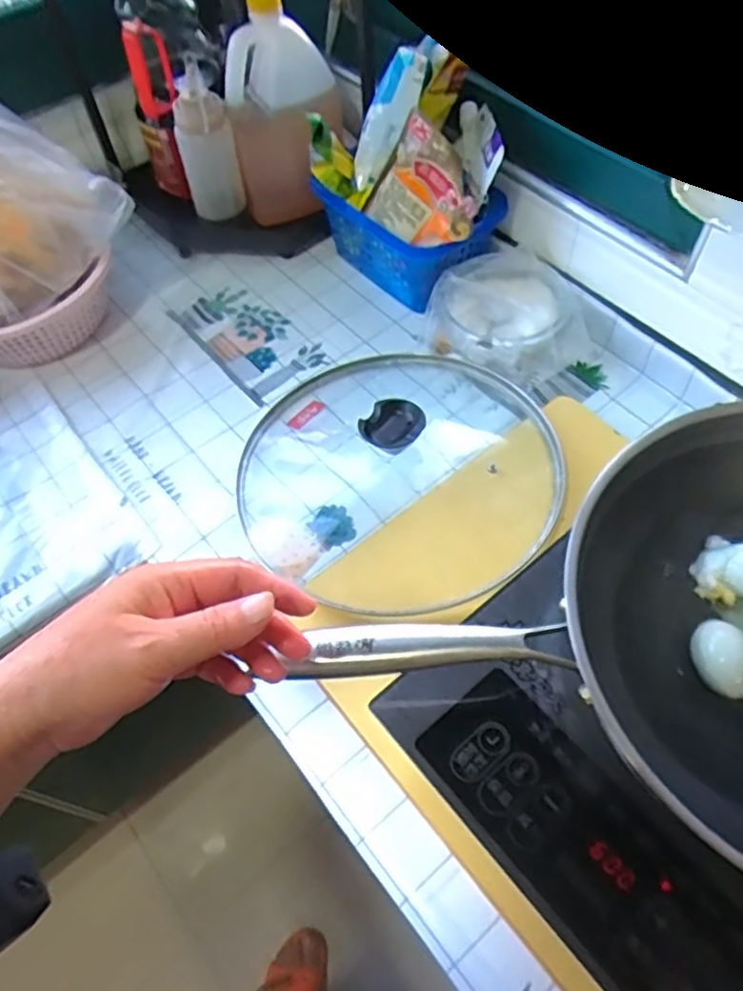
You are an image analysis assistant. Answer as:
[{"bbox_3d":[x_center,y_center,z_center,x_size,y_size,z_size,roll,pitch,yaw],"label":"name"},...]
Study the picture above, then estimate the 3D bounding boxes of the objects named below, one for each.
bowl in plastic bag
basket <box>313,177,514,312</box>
[{"bbox_3d":[0.147,-0.193,0.756,0.146,0.072,0.150,-2,57,3],"label":"bowl in plastic bag"},{"bbox_3d":[0.041,-0.319,0.823,0.222,0.107,0.117,33,65,22],"label":"basket"}]

